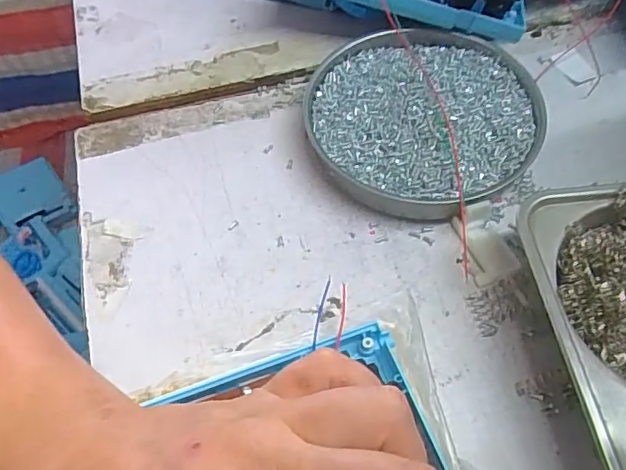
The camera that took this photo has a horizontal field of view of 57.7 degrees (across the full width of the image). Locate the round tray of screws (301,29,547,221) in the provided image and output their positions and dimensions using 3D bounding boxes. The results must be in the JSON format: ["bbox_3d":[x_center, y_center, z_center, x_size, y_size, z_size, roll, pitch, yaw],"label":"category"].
[{"bbox_3d":[0.065,-0.070,0.344,0.132,0.022,0.130,-1,58,2],"label":"round tray of screws"}]

